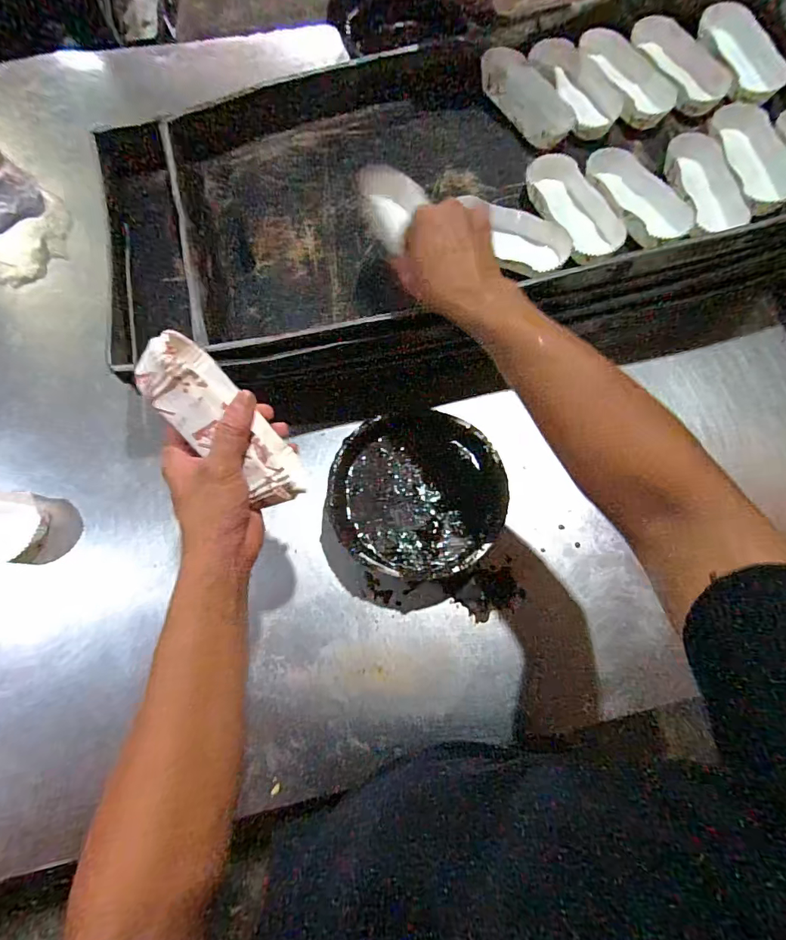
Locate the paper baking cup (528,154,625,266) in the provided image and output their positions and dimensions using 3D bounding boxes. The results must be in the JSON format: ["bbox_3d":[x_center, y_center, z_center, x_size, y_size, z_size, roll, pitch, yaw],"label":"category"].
[{"bbox_3d":[0.216,-0.311,0.548,0.067,0.026,0.148,-20,71,-6],"label":"paper baking cup"}]

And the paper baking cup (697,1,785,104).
[{"bbox_3d":[0.455,-0.546,0.606,0.054,0.037,0.143,-18,71,-5],"label":"paper baking cup"}]

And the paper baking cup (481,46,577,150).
[{"bbox_3d":[0.176,-0.483,0.600,0.075,0.031,0.149,-30,73,-9],"label":"paper baking cup"}]

